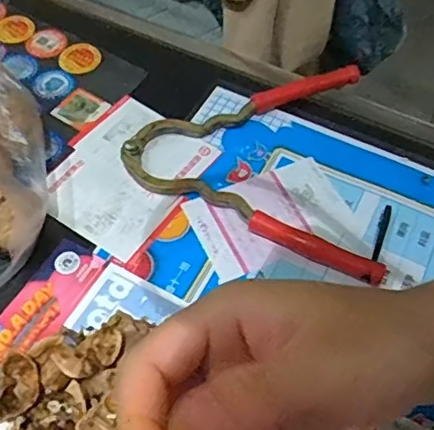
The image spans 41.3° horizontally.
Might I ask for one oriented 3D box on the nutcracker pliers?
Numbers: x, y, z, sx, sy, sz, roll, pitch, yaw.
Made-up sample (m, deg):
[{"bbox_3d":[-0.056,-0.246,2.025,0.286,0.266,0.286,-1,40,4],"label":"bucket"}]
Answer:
[{"bbox_3d":[0.043,-0.049,0.376,0.170,0.016,0.150,22,58,12],"label":"nutcracker pliers"}]

